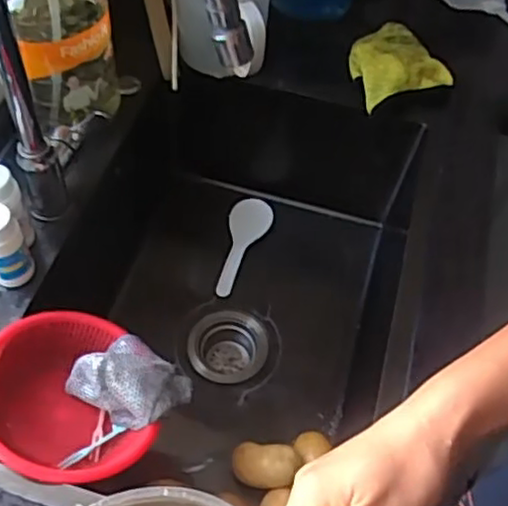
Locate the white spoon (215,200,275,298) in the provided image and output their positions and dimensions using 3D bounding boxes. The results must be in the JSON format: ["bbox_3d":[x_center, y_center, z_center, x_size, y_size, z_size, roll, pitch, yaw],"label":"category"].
[{"bbox_3d":[-0.014,-0.014,0.944,0.058,0.012,0.163,12,55,4],"label":"white spoon"}]

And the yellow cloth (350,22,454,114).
[{"bbox_3d":[0.172,-0.249,0.868,0.122,0.028,0.125,-18,58,-16],"label":"yellow cloth"}]

